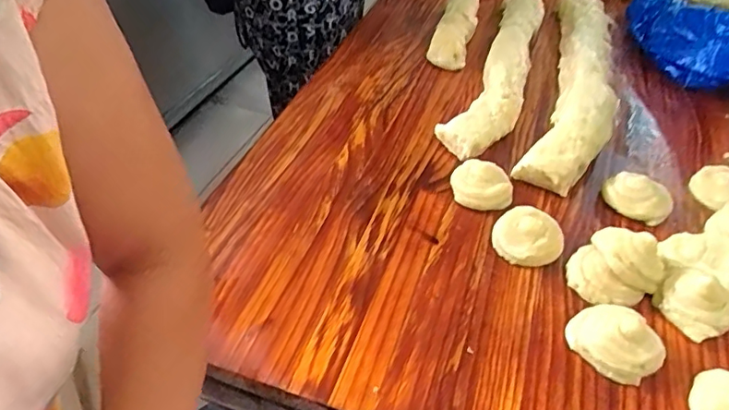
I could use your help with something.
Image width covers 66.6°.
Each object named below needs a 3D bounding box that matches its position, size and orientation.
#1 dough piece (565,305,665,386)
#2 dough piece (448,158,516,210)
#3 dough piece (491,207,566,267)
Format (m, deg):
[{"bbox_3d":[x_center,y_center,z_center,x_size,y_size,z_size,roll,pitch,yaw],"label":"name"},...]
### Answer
[{"bbox_3d":[0.249,0.130,0.548,0.068,0.033,0.084,-30,51,-26],"label":"dough piece"},{"bbox_3d":[0.153,-0.028,0.721,0.078,0.024,0.070,9,45,11],"label":"dough piece"},{"bbox_3d":[0.195,0.032,0.656,0.079,0.031,0.072,18,47,19],"label":"dough piece"}]

